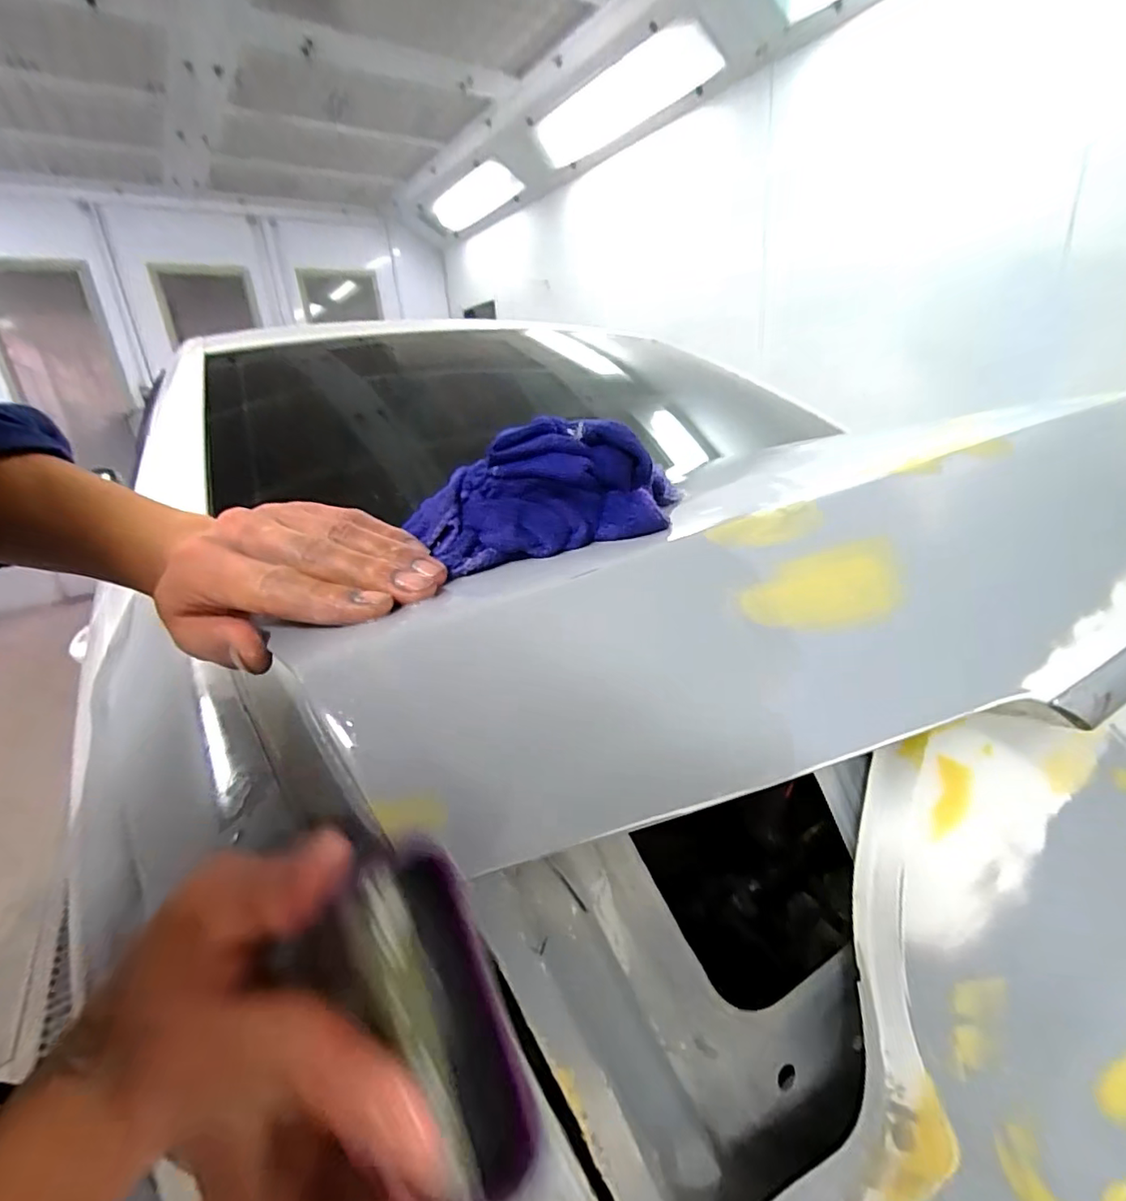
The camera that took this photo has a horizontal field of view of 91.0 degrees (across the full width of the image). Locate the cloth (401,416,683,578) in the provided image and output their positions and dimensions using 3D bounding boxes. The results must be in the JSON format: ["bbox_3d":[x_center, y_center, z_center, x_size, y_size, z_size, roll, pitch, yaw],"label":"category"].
[{"bbox_3d":[-0.012,-0.051,0.256,0.112,0.055,0.067,-11,18,-11],"label":"cloth"}]

